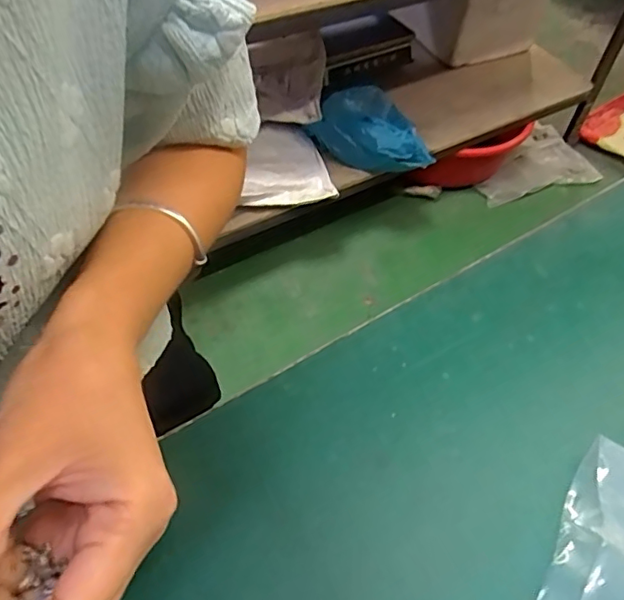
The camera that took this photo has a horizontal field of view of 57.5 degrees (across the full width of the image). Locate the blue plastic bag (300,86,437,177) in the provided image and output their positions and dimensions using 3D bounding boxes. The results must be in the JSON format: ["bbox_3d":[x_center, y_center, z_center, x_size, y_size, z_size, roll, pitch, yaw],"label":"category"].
[{"bbox_3d":[0.138,-0.363,1.205,0.262,0.098,0.163,36,57,21],"label":"blue plastic bag"}]

